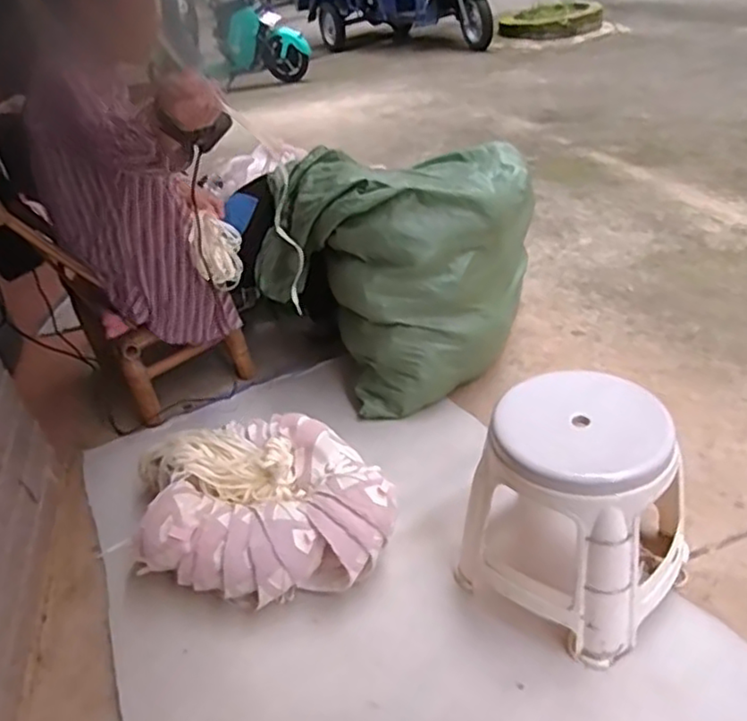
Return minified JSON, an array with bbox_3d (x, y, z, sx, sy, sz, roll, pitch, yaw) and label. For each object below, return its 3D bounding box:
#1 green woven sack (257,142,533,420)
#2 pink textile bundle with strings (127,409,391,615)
[{"bbox_3d":[0.113,-0.244,1.556,0.484,0.527,0.609,20,45,38],"label":"green woven sack"},{"bbox_3d":[-0.203,0.257,1.167,0.413,0.176,0.389,-8,34,5],"label":"pink textile bundle with strings"}]

